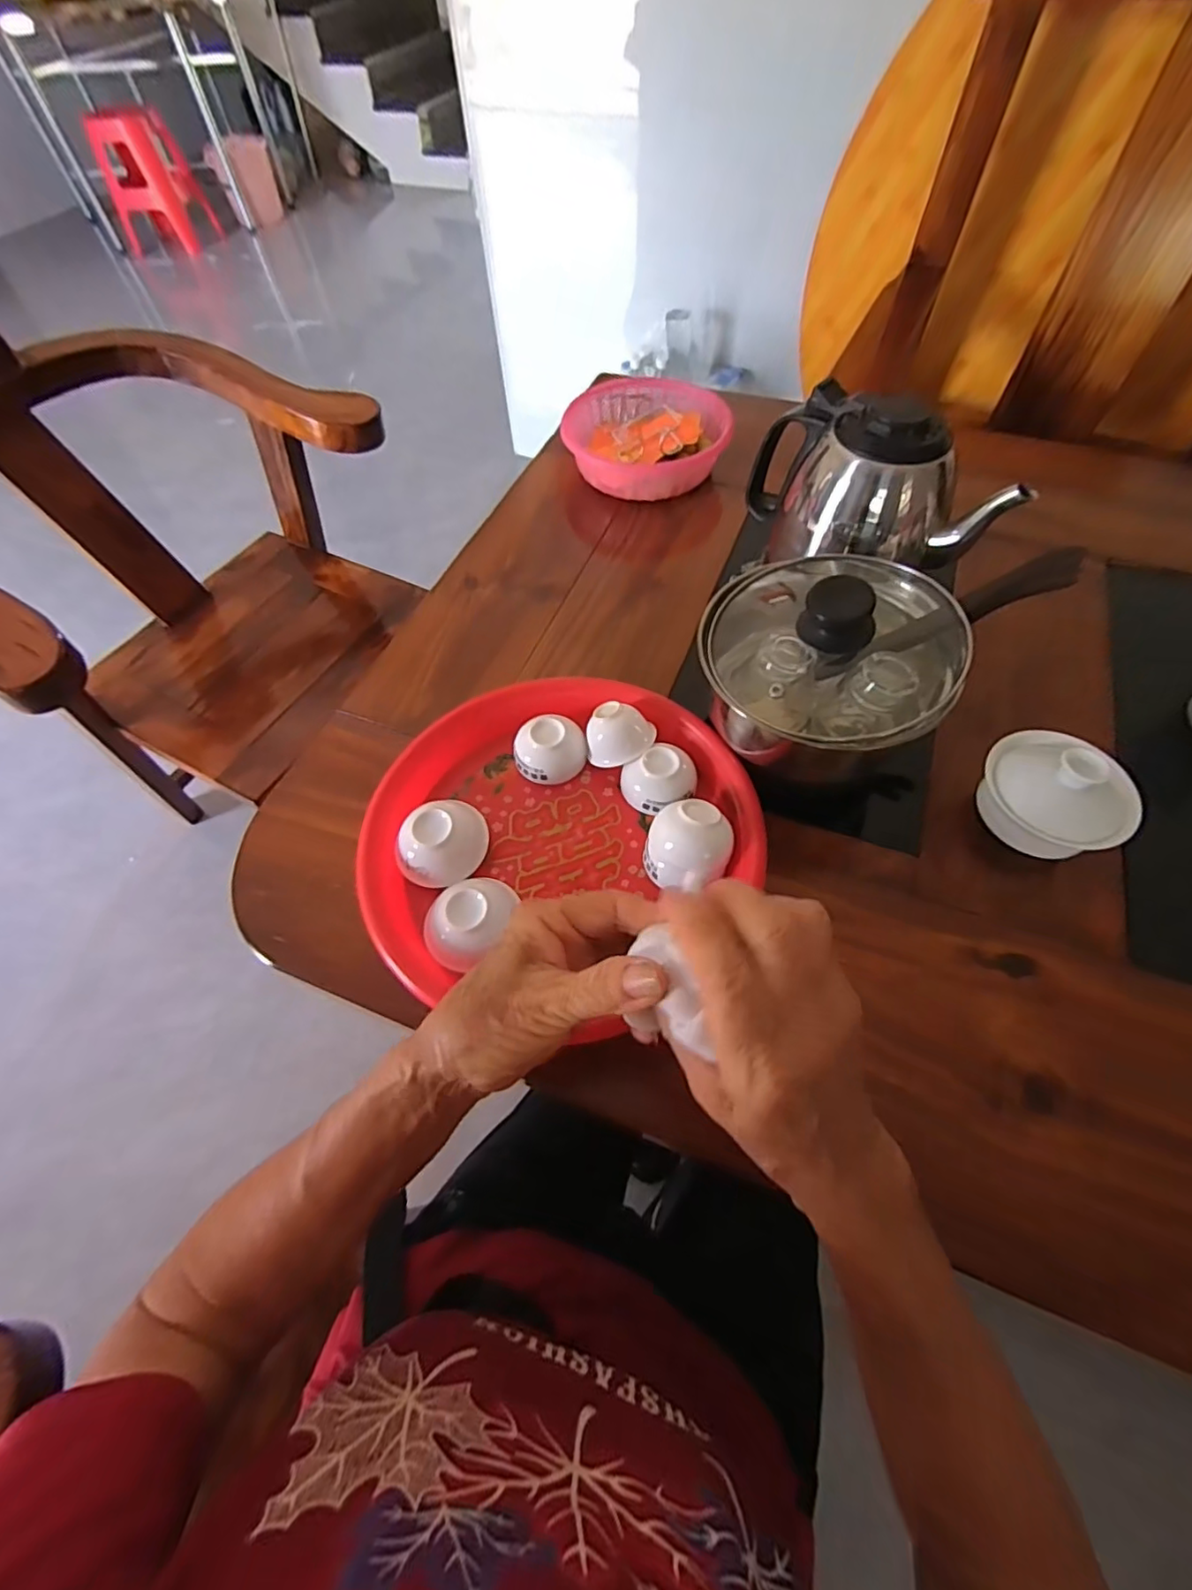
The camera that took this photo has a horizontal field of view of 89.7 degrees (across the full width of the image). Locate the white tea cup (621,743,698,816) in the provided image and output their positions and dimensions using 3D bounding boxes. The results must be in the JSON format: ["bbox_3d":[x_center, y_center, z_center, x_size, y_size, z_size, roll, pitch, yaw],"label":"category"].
[{"bbox_3d":[0.047,-0.011,0.421,0.049,0.028,0.043,-20,59,-11],"label":"white tea cup"}]

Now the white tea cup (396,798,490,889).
[{"bbox_3d":[-0.102,0.031,0.398,0.060,0.036,0.054,-27,61,-15],"label":"white tea cup"}]

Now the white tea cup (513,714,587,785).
[{"bbox_3d":[-0.034,-0.032,0.438,0.045,0.027,0.048,-1,58,1],"label":"white tea cup"}]

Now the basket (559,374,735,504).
[{"bbox_3d":[0.049,-0.374,0.629,0.149,0.058,0.160,-1,58,1],"label":"basket"}]

